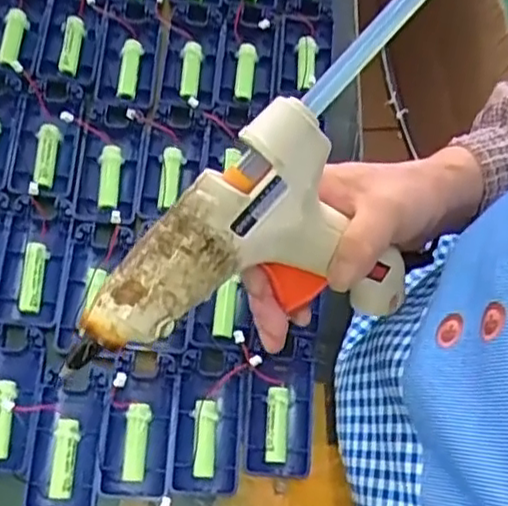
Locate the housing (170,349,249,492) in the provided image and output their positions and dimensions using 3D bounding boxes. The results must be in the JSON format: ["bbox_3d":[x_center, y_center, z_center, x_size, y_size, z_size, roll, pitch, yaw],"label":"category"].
[{"bbox_3d":[-0.028,0.107,0.447,0.044,0.015,0.091,3,70,-2],"label":"housing"}]

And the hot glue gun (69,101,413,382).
[{"bbox_3d":[-0.002,-0.014,0.342,0.173,0.118,0.034,-8,26,-20],"label":"hot glue gun"}]

